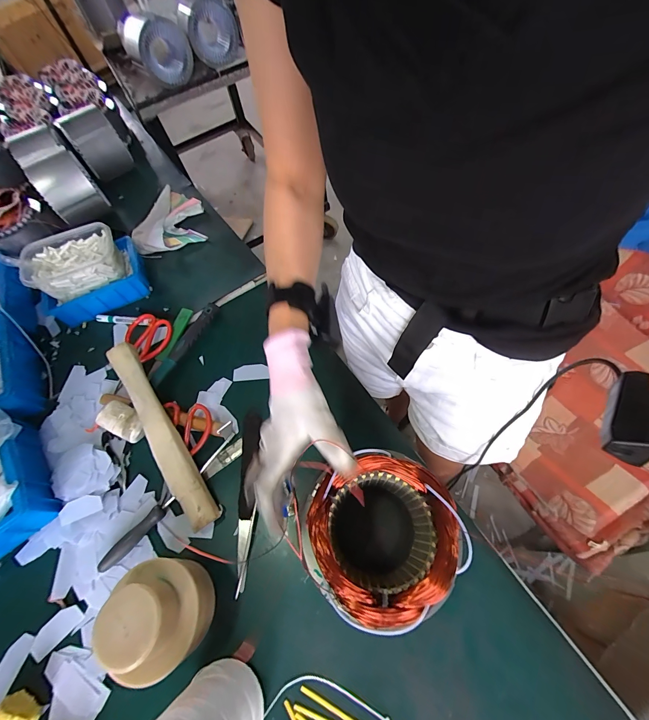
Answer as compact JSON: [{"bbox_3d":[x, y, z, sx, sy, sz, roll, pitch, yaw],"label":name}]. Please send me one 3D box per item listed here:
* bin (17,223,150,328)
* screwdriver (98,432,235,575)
[{"bbox_3d":[-0.496,-0.195,0.666,0.197,0.093,0.170,-30,63,-9],"label":"bin"},{"bbox_3d":[-0.229,0.208,0.488,0.019,0.022,0.244,36,73,23],"label":"screwdriver"}]

